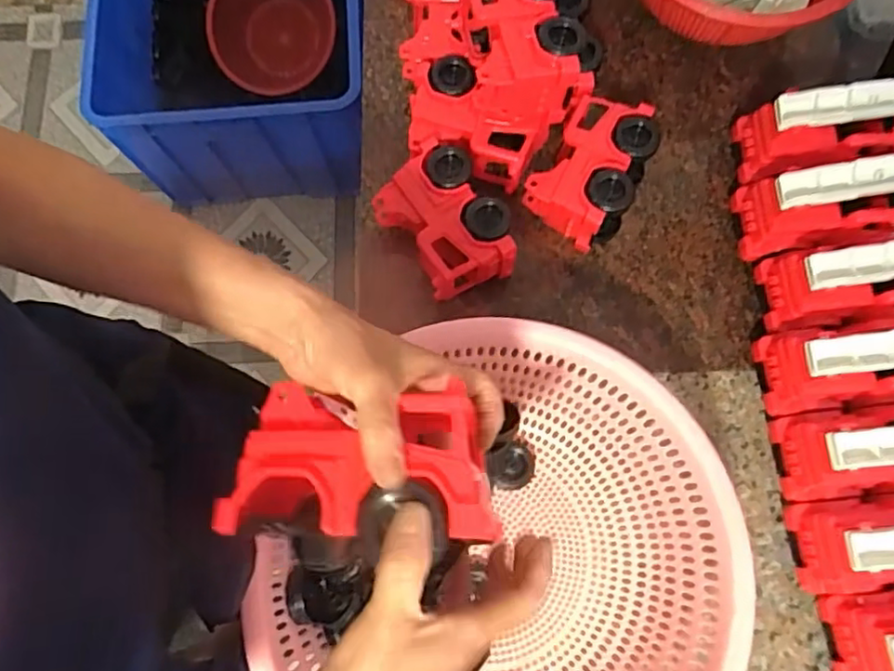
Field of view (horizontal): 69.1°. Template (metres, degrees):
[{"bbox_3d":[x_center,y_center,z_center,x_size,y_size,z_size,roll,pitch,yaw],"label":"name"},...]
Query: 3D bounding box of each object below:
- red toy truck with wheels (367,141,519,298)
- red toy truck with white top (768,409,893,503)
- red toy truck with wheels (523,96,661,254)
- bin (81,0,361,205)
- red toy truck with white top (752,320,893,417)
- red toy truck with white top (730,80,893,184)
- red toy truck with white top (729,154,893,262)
[{"bbox_3d":[0.000,-0.113,0.684,0.101,0.084,0.149,-36,77,-8],"label":"red toy truck with wheels"},{"bbox_3d":[0.393,0.110,0.613,0.136,0.107,0.079,-5,74,0],"label":"red toy truck with white top"},{"bbox_3d":[0.162,-0.174,0.708,0.100,0.088,0.146,33,78,10],"label":"red toy truck with wheels"},{"bbox_3d":[-0.421,-0.629,1.322,0.497,0.308,0.639,-5,74,0],"label":"bin"},{"bbox_3d":[0.386,0.027,0.625,0.134,0.130,0.080,-6,74,0],"label":"red toy truck with white top"},{"bbox_3d":[0.391,-0.207,0.690,0.144,0.123,0.069,3,75,2],"label":"red toy truck with white top"},{"bbox_3d":[0.383,-0.135,0.670,0.140,0.128,0.080,-7,74,0],"label":"red toy truck with white top"}]

